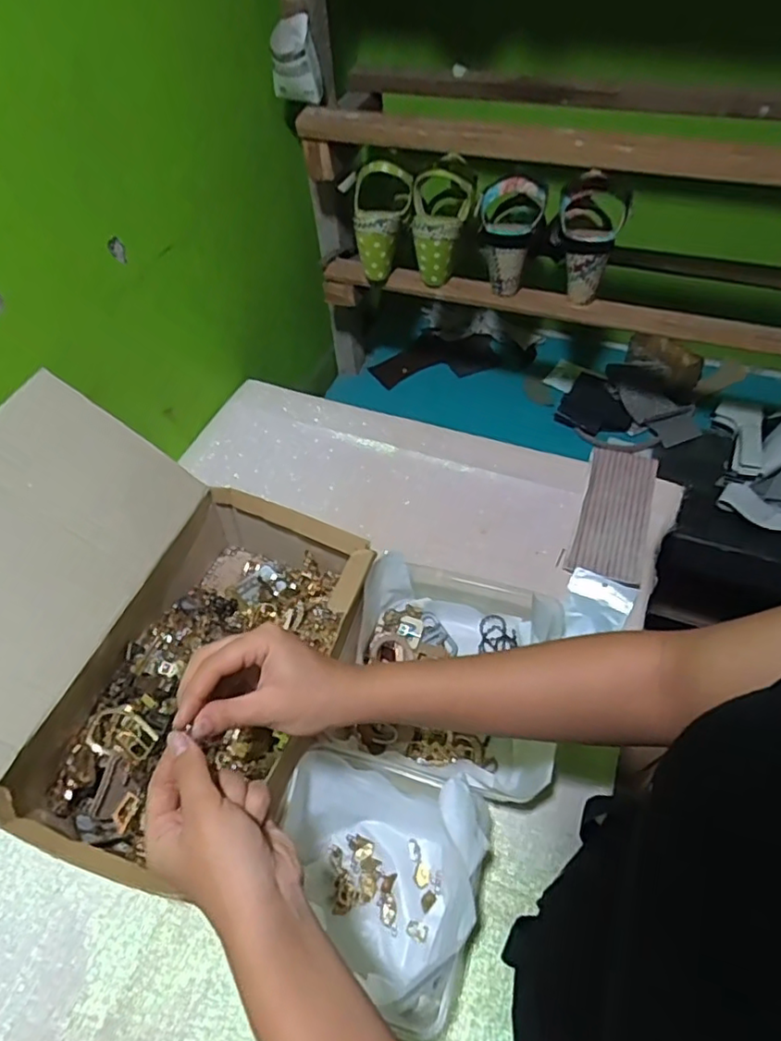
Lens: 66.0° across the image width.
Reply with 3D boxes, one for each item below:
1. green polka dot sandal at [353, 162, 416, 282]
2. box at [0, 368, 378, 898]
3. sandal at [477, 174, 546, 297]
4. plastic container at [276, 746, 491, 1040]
[{"bbox_3d":[-0.009,-0.408,0.814,0.079,0.130,0.087,-3,51,1],"label":"green polka dot sandal"},{"bbox_3d":[-0.228,0.089,0.530,0.324,0.224,0.325,17,55,16],"label":"box"},{"bbox_3d":[0.151,-0.369,0.773,0.081,0.127,0.110,7,52,8],"label":"sandal"},{"bbox_3d":[-0.016,0.275,0.471,0.162,0.079,0.154,12,54,13],"label":"plastic container"}]

